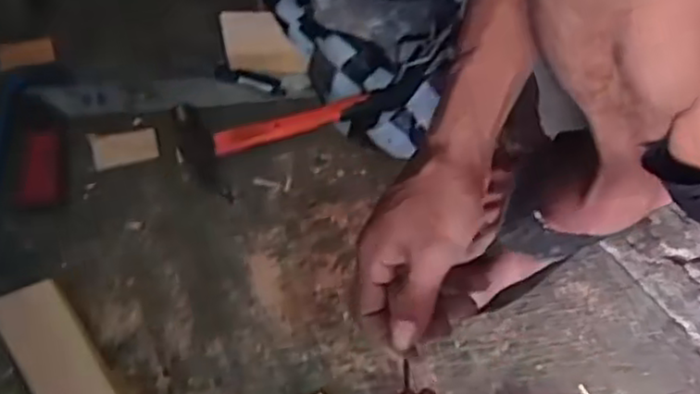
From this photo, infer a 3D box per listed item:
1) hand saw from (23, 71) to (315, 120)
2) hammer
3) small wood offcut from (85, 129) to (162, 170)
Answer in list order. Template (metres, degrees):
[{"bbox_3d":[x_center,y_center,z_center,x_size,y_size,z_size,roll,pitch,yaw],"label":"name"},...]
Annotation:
[{"bbox_3d":[-0.172,-0.103,0.666,0.266,0.008,0.041,-5,69,-3],"label":"hand saw"},{"bbox_3d":[-0.039,-0.071,0.641,0.237,0.026,0.084,-15,70,-6],"label":"hammer"},{"bbox_3d":[-0.209,-0.046,0.637,0.059,0.010,0.032,-12,69,-5],"label":"small wood offcut"}]

